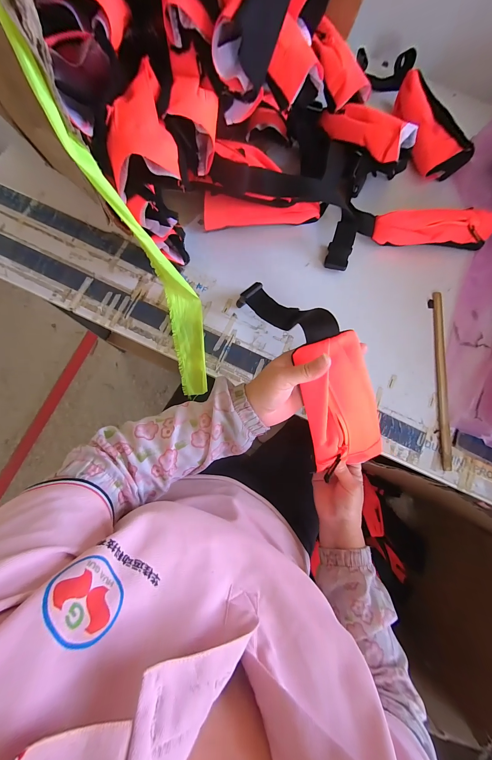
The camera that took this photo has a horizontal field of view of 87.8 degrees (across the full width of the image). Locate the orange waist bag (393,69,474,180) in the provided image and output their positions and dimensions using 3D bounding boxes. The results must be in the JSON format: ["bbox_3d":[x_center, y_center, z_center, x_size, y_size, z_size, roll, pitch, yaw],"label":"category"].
[{"bbox_3d":[0.395,-0.550,0.550,0.090,0.057,0.212,-10,81,-3],"label":"orange waist bag"}]

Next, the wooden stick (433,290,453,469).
[{"bbox_3d":[0.374,-0.006,0.487,0.021,0.006,0.336,4,80,-1],"label":"wooden stick"}]

